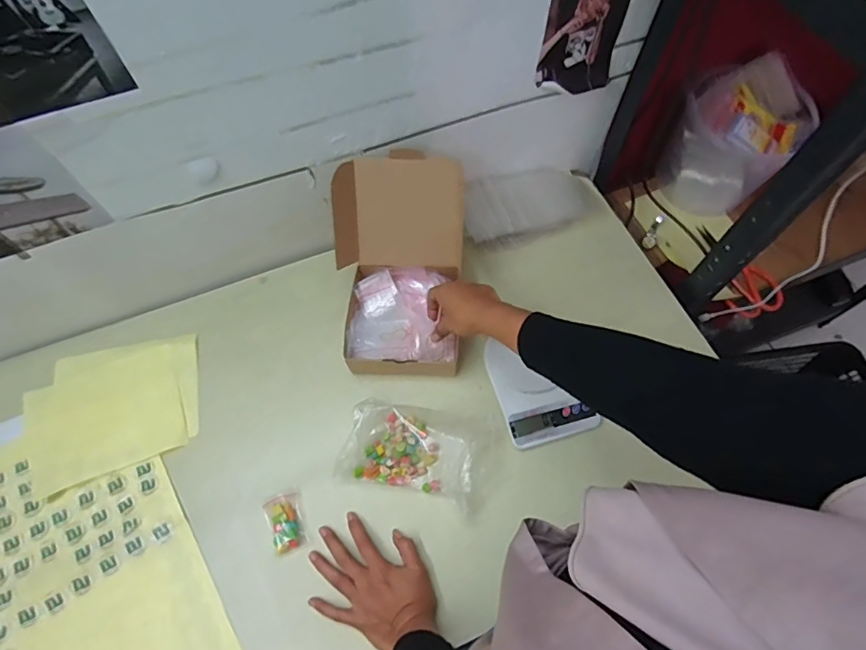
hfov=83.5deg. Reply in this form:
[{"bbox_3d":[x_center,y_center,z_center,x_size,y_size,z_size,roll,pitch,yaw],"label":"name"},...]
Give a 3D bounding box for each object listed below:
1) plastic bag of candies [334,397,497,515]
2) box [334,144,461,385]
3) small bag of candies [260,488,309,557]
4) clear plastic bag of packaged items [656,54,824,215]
[{"bbox_3d":[-0.021,0.165,0.651,0.187,0.049,0.124,16,66,7],"label":"plastic bag of candies"},{"bbox_3d":[-0.048,-0.081,0.695,0.177,0.174,0.261,0,65,0],"label":"box"},{"bbox_3d":[-0.195,0.258,0.637,0.043,0.010,0.075,-21,67,-10],"label":"small bag of candies"},{"bbox_3d":[0.529,-0.324,0.870,0.178,0.205,0.146,38,70,17],"label":"clear plastic bag of packaged items"}]

